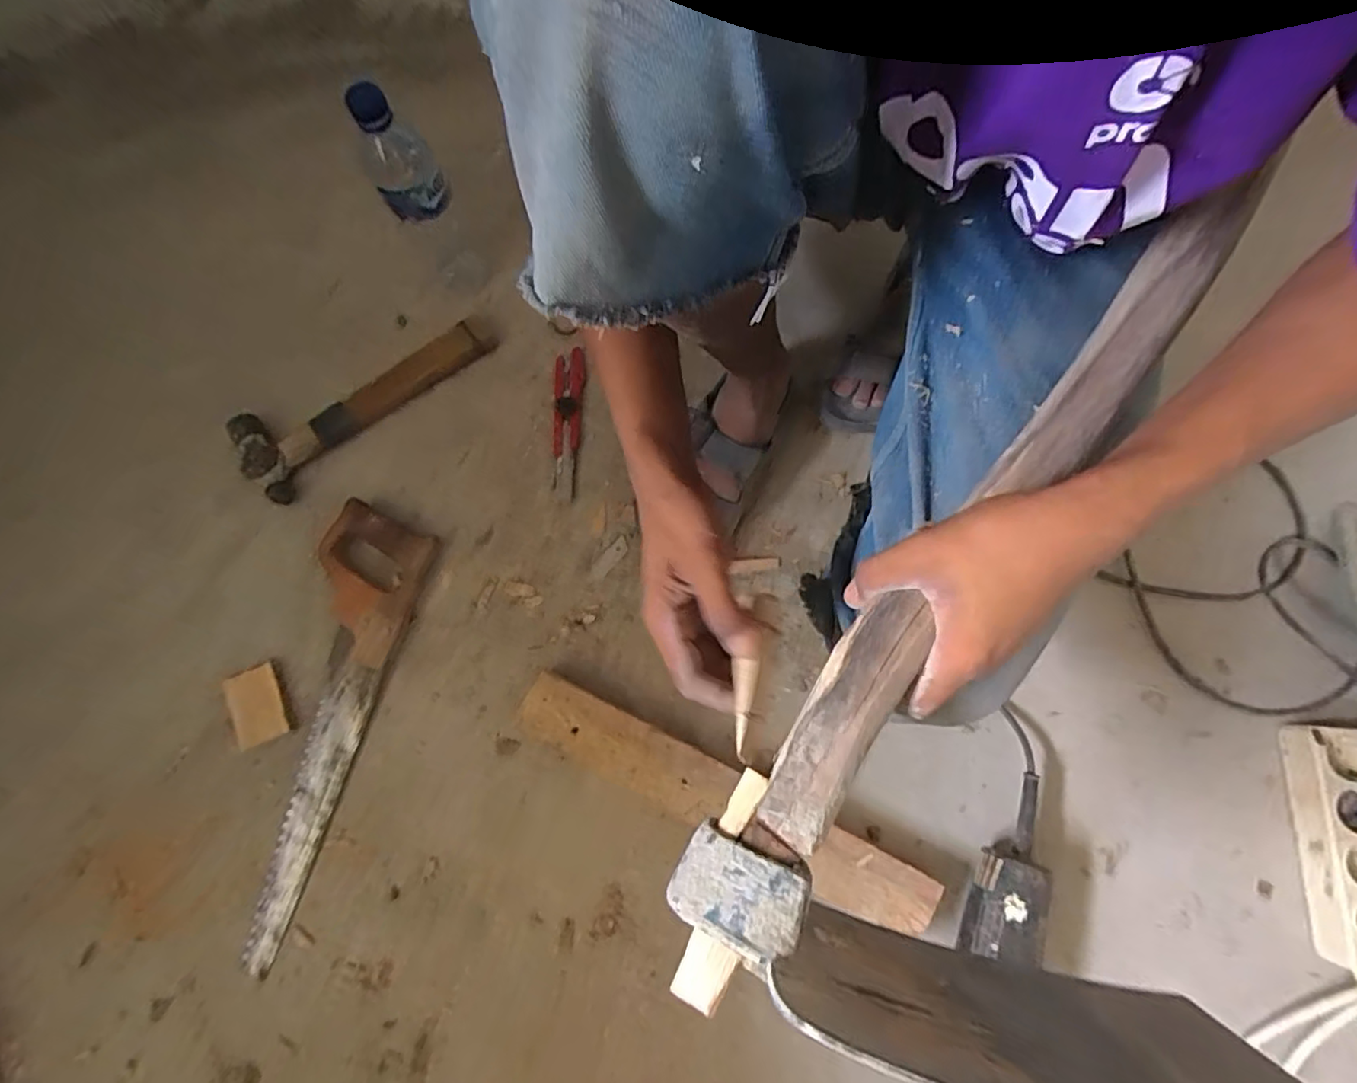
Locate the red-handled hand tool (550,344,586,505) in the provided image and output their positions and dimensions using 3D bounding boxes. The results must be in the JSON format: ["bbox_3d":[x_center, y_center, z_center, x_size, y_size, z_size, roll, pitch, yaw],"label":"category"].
[{"bbox_3d":[-0.123,-0.133,0.684,0.034,0.007,0.176,-2,75,1],"label":"red-handled hand tool"}]

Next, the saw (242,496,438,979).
[{"bbox_3d":[-0.364,0.177,0.608,0.100,0.031,0.438,14,76,5],"label":"saw"}]

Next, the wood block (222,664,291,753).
[{"bbox_3d":[-0.424,0.164,0.610,0.049,0.009,0.074,-24,76,-5],"label":"wood block"}]

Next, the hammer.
[{"bbox_3d":[-0.356,-0.171,0.688,0.296,0.040,0.100,-43,78,-9],"label":"hammer"}]

